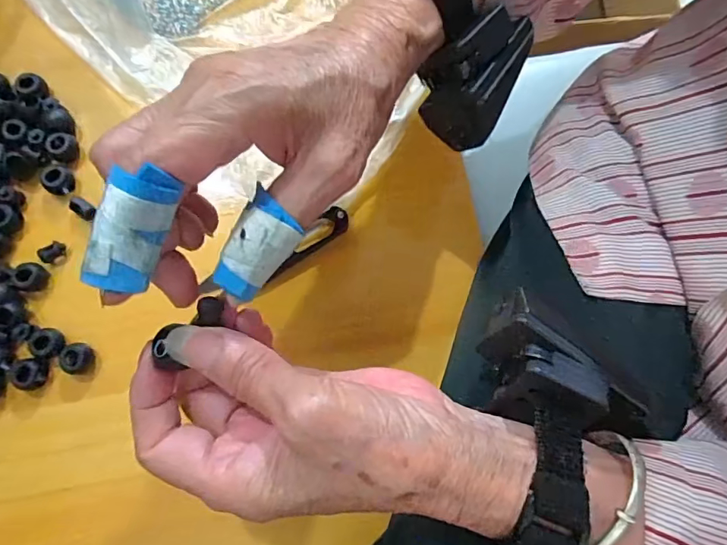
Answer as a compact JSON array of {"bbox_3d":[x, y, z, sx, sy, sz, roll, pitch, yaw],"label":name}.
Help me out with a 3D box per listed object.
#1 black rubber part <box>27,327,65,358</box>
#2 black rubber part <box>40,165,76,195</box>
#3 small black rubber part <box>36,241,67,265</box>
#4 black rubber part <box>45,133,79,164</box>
[{"bbox_3d":[-0.179,0.040,0.279,0.015,0.011,0.016,0,78,-1],"label":"black rubber part"},{"bbox_3d":[-0.183,-0.055,0.298,0.013,0.016,0.017,24,78,4],"label":"black rubber part"},{"bbox_3d":[-0.185,-0.012,0.294,0.010,0.011,0.014,21,78,3],"label":"small black rubber part"},{"bbox_3d":[-0.185,-0.077,0.303,0.014,0.015,0.014,7,78,0],"label":"black rubber part"}]

